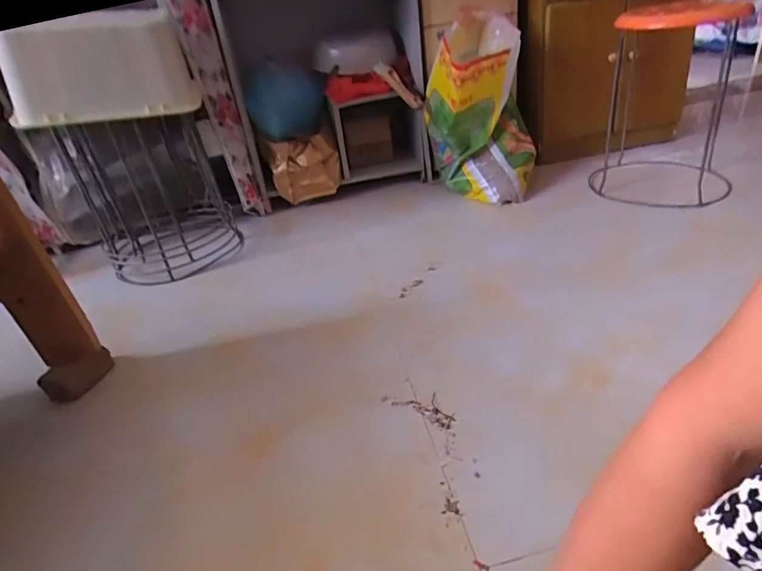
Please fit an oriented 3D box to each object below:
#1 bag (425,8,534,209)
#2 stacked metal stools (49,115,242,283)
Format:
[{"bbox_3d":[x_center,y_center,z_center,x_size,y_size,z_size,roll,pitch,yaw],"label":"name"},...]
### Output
[{"bbox_3d":[0.258,-0.429,1.205,0.279,0.440,0.306,-4,32,9],"label":"bag"},{"bbox_3d":[-0.571,-0.245,1.195,0.325,0.370,0.359,-23,35,-21],"label":"stacked metal stools"}]

